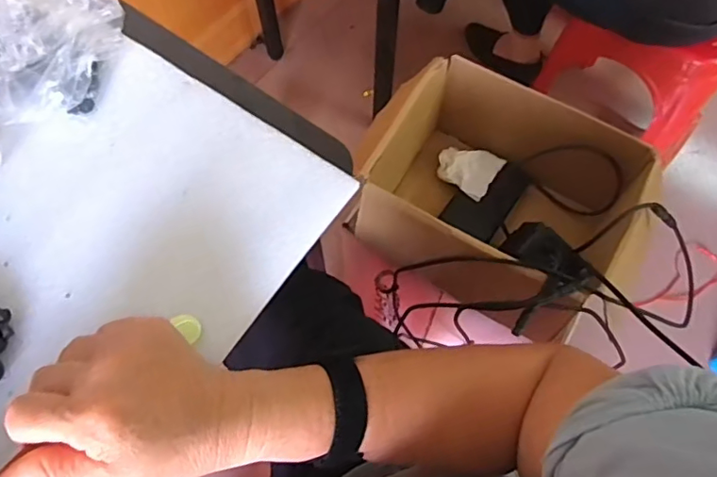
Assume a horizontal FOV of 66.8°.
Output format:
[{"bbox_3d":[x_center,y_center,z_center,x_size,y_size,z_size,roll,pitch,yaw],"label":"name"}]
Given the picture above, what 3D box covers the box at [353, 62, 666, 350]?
[{"bbox_3d":[0.157,-0.042,0.671,0.292,0.162,0.256,33,71,12],"label":"box"}]

